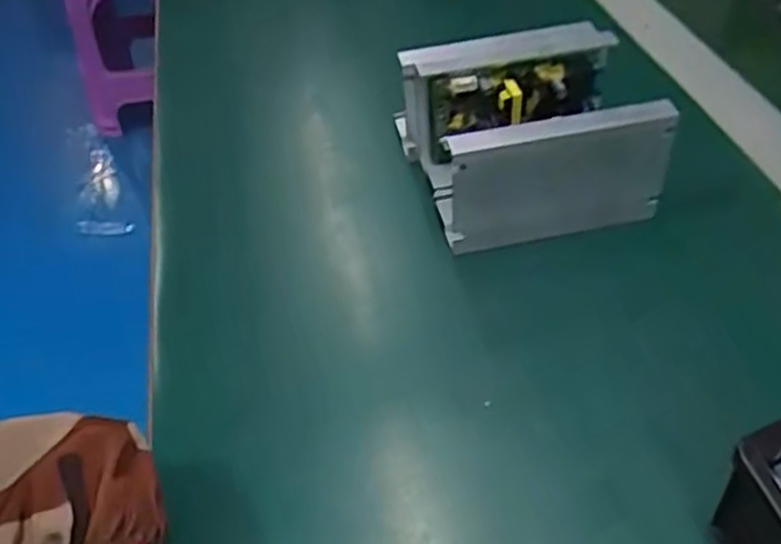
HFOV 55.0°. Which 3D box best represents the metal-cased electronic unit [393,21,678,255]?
[{"bbox_3d":[0.086,-0.092,0.476,0.132,0.078,0.127,-12,45,-7],"label":"metal-cased electronic unit"}]

